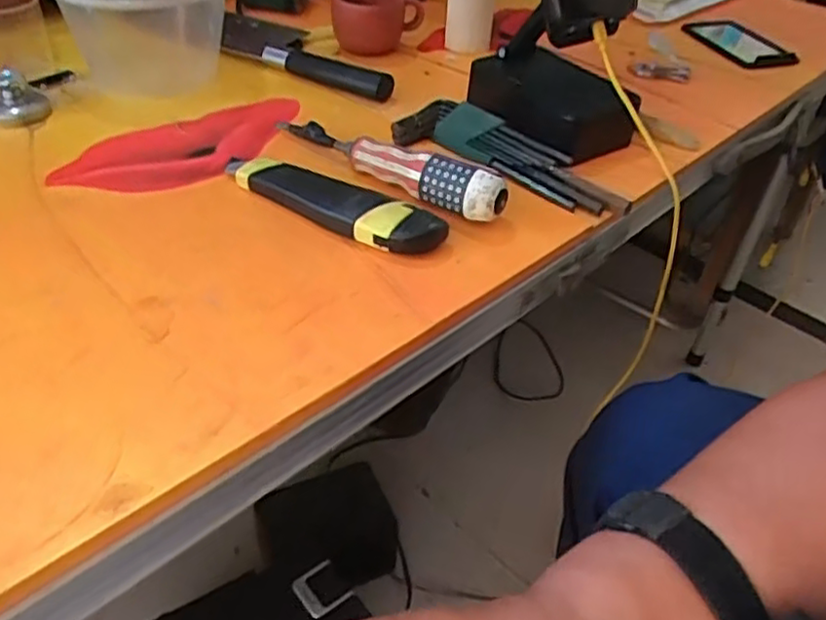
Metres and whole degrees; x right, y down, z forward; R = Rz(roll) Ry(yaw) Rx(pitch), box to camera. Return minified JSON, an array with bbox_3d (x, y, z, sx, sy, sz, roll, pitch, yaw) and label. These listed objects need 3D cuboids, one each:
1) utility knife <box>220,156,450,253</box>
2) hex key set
[{"bbox_3d":[-0.055,-0.070,0.431,0.157,0.026,0.032,25,44,20],"label":"utility knife"},{"bbox_3d":[0.067,-0.110,0.491,0.175,0.025,0.039,27,45,23],"label":"hex key set"}]

